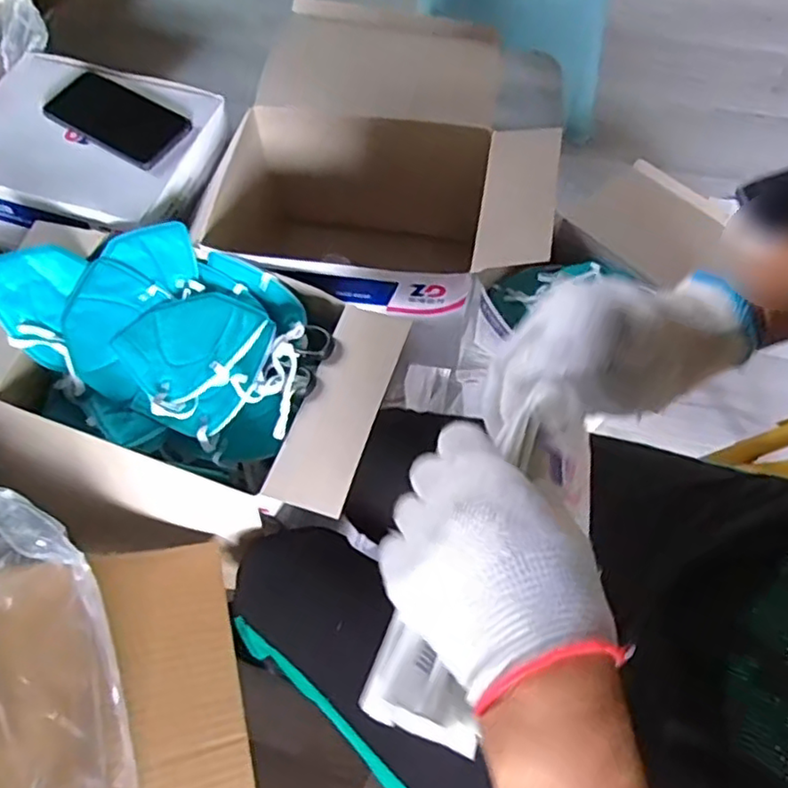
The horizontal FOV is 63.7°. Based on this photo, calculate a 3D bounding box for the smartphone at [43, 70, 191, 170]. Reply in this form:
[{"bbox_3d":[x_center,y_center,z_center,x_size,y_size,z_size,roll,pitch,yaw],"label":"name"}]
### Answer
[{"bbox_3d":[-0.303,-0.302,0.690,0.162,0.015,0.078,30,70,16],"label":"smartphone"}]

